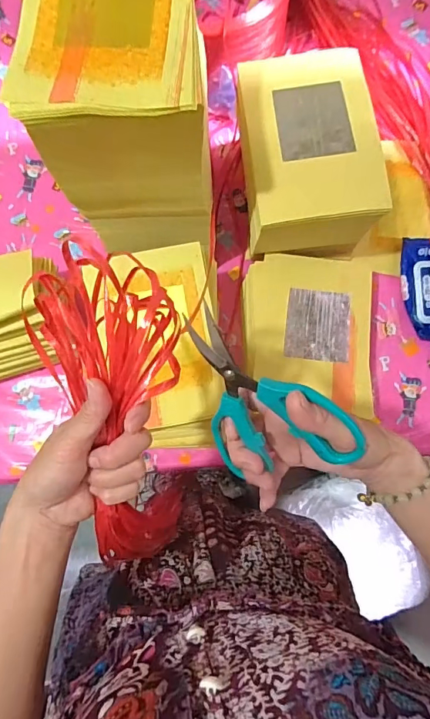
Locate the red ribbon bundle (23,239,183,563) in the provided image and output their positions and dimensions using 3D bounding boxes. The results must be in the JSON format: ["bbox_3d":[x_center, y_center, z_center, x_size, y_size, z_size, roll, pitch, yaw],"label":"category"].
[{"bbox_3d":[-0.074,0.048,0.339,0.100,0.057,0.265,-6,111,-3],"label":"red ribbon bundle"}]

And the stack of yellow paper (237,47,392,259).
[{"bbox_3d":[0.118,-0.266,0.616,0.170,0.168,0.237,-6,78,-3],"label":"stack of yellow paper"}]

